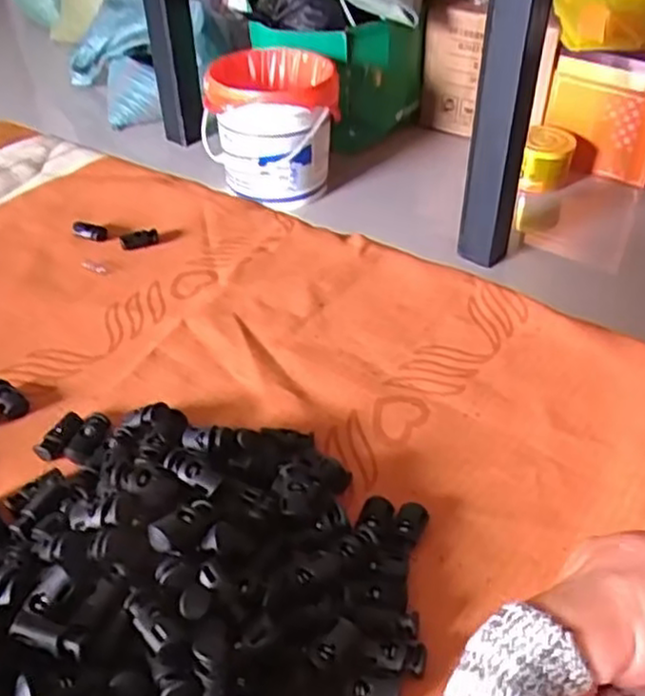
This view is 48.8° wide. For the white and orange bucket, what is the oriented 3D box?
[{"bbox_3d":[-0.112,-0.476,1.529,0.288,0.267,0.263,-3,40,-2],"label":"white and orange bucket"}]

